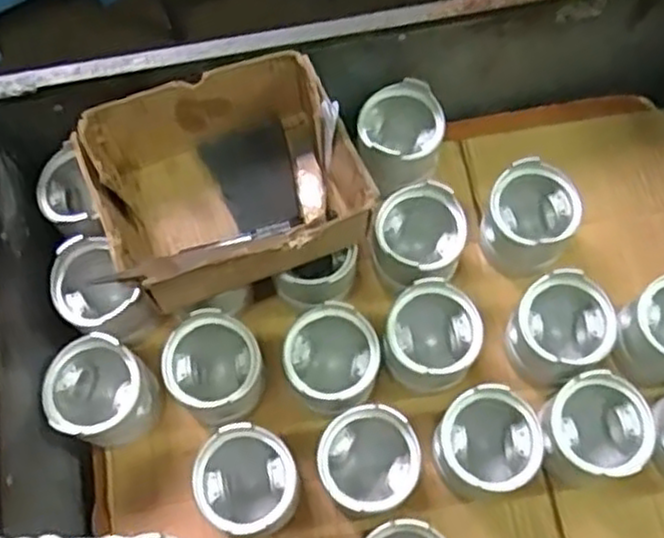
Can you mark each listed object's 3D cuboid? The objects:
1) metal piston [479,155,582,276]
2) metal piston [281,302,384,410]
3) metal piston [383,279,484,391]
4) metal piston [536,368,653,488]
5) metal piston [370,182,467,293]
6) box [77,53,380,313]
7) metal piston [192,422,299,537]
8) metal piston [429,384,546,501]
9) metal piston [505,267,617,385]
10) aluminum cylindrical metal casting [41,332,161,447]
[{"bbox_3d":[0.190,-0.049,0.727,0.083,0.080,0.082,-1,69,1],"label":"metal piston"},{"bbox_3d":[0.001,0.086,0.681,0.081,0.070,0.087,-22,70,-6],"label":"metal piston"},{"bbox_3d":[0.089,0.064,0.692,0.086,0.074,0.084,-1,69,1],"label":"metal piston"},{"bbox_3d":[0.227,0.144,0.663,0.086,0.082,0.086,-21,70,-6],"label":"metal piston"},{"bbox_3d":[0.082,-0.021,0.736,0.091,0.092,0.094,-14,69,-3],"label":"metal piston"},{"bbox_3d":[-0.088,-0.068,0.665,0.207,0.120,0.170,-19,70,-6],"label":"box"},{"bbox_3d":[-0.072,0.187,0.658,0.081,0.092,0.082,-1,69,1],"label":"metal piston"},{"bbox_3d":[0.133,0.155,0.660,0.088,0.080,0.086,-1,69,1],"label":"metal piston"},{"bbox_3d":[0.210,0.057,0.696,0.087,0.074,0.086,-1,69,1],"label":"metal piston"},{"bbox_3d":[-0.208,0.114,0.684,0.080,0.088,0.086,25,72,10],"label":"aluminum cylindrical metal casting"}]

